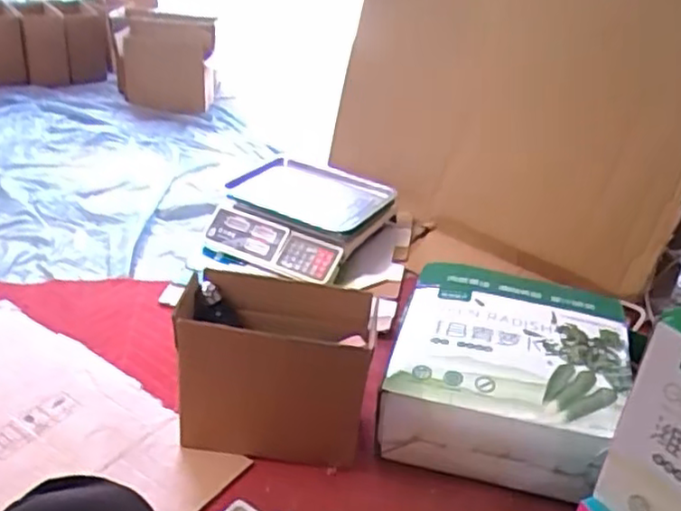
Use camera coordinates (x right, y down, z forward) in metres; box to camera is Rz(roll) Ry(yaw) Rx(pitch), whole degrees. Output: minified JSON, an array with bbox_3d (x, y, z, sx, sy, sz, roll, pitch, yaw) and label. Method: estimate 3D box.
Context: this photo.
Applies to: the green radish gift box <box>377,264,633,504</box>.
[{"bbox_3d":[0.259,0.178,1.099,0.342,0.143,0.382,12,34,10],"label":"green radish gift box"}]

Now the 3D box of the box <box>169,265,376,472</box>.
[{"bbox_3d":[-0.093,0.165,0.996,0.259,0.222,0.145,8,34,5],"label":"box"}]

